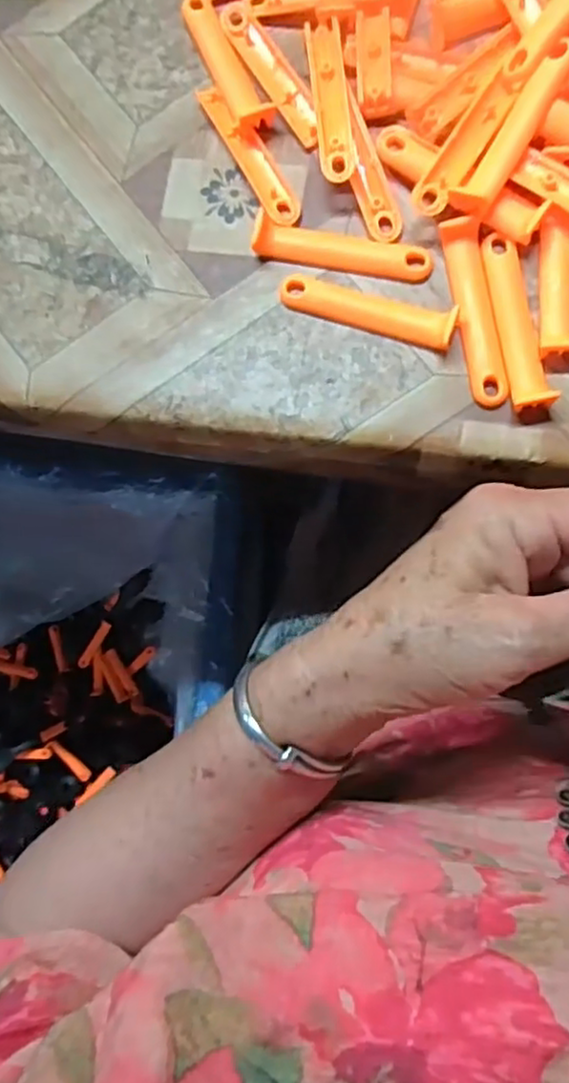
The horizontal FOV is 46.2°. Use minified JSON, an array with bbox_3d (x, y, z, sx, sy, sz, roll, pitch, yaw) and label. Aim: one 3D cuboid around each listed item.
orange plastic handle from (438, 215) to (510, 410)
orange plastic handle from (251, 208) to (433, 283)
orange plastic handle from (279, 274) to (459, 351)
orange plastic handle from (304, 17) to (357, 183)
[{"bbox_3d":[0.079,-0.095,0.277,0.015,0.010,0.079,-10,85,7],"label":"orange plastic handle"},{"bbox_3d":[0.024,-0.126,0.285,0.075,0.007,0.017,13,88,9],"label":"orange plastic handle"},{"bbox_3d":[0.034,-0.098,0.281,0.075,0.009,0.015,19,89,9],"label":"orange plastic handle"},{"bbox_3d":[0.020,-0.188,0.286,0.015,0.016,0.073,-7,85,8],"label":"orange plastic handle"}]

